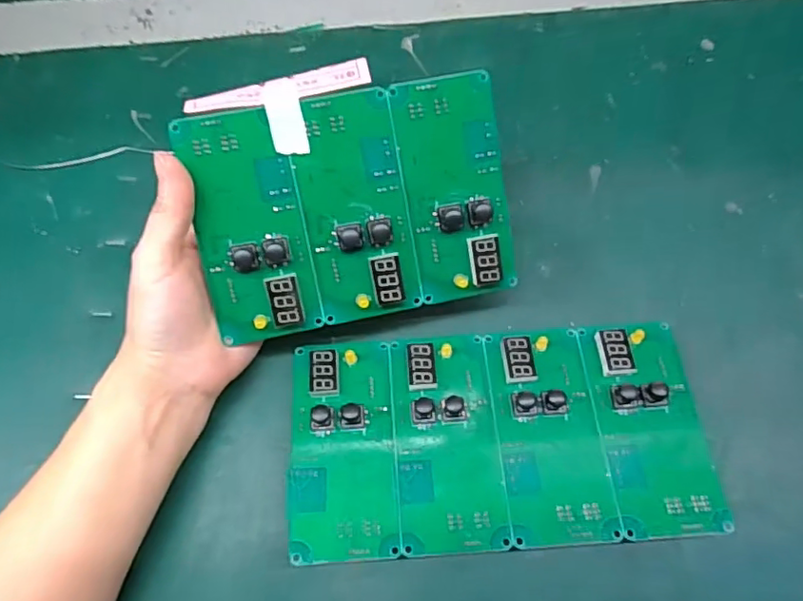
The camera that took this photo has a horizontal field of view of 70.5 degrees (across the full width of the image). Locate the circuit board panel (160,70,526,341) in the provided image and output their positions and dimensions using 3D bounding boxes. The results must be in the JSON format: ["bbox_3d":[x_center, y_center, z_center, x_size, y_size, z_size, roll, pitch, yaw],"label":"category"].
[{"bbox_3d":[-0.021,-0.043,0.270,0.144,0.009,0.104,-11,102,-6],"label":"circuit board panel"}]

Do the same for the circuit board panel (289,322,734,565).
[{"bbox_3d":[0.046,0.066,0.281,0.196,0.022,0.103,-4,70,0],"label":"circuit board panel"}]

